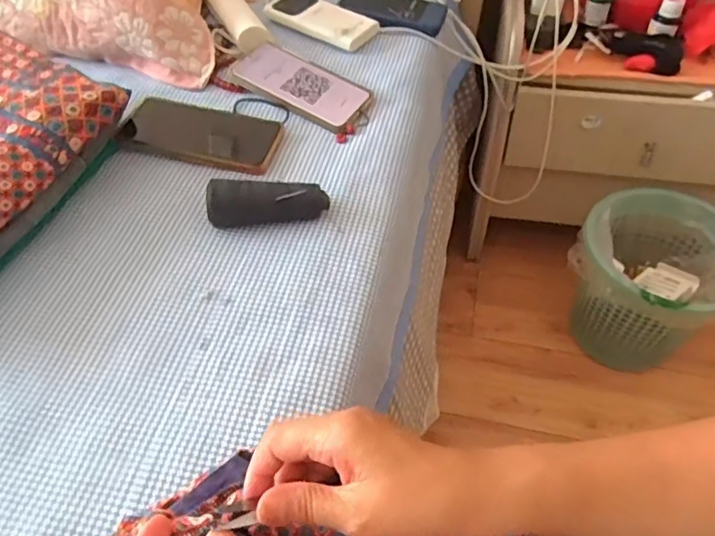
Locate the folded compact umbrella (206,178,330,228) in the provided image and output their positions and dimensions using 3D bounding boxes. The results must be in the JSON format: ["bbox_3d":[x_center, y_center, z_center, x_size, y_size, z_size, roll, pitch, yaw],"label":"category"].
[{"bbox_3d":[-0.083,-0.061,0.511,0.108,0.036,0.031,-6,50,-5],"label":"folded compact umbrella"}]

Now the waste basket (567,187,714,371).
[{"bbox_3d":[0.480,0.034,0.918,0.230,0.250,0.229,0,50,0],"label":"waste basket"}]

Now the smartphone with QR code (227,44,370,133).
[{"bbox_3d":[-0.067,-0.218,0.645,0.164,0.010,0.078,31,63,11],"label":"smartphone with QR code"}]

